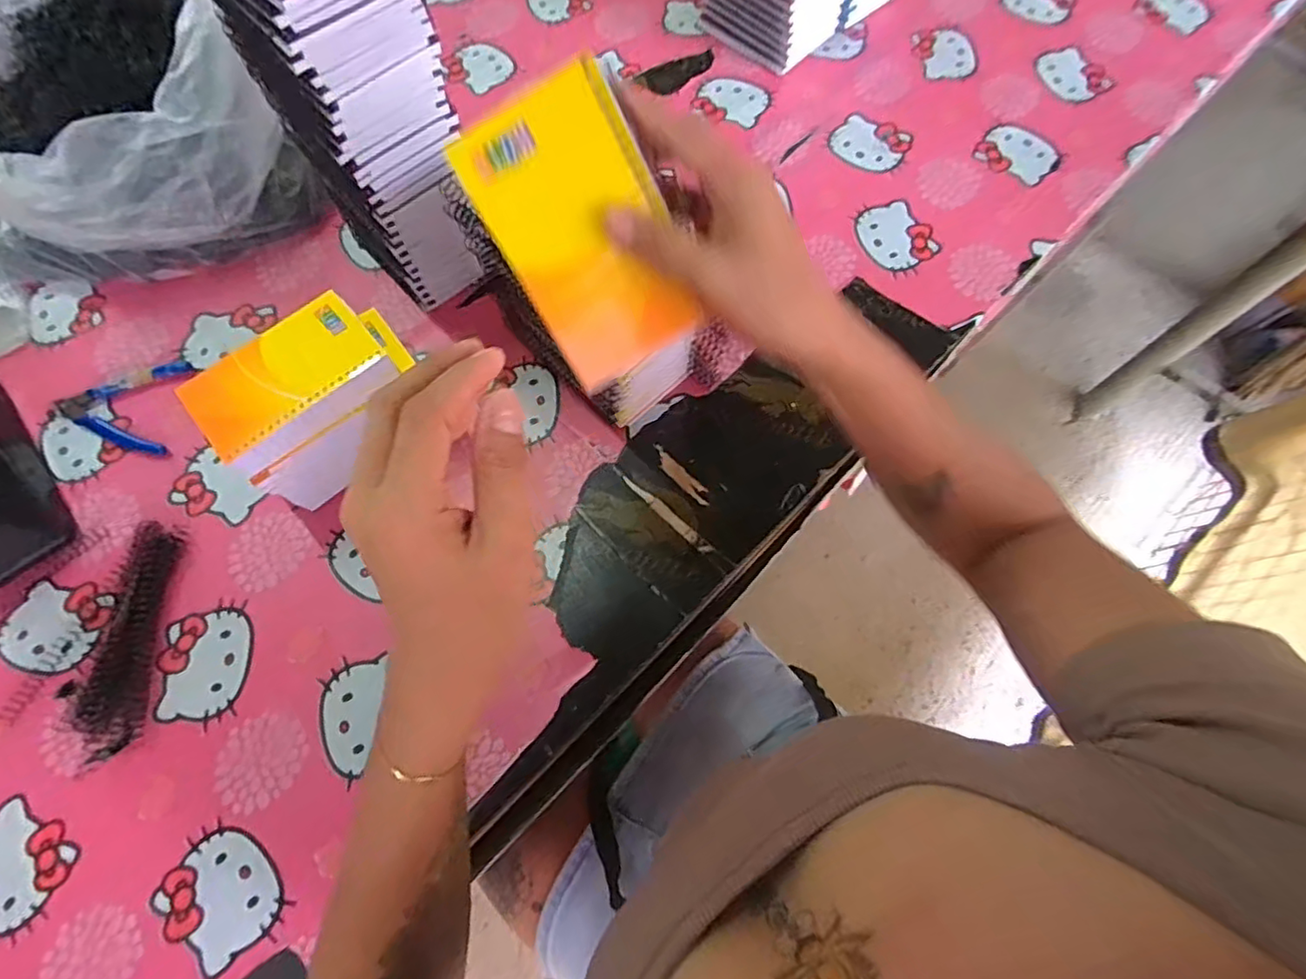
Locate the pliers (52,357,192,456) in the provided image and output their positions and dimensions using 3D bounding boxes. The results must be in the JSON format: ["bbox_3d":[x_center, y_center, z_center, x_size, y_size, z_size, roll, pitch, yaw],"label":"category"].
[{"bbox_3d":[-0.470,-0.072,0.542,0.106,0.007,0.089,-1,69,1],"label":"pliers"}]

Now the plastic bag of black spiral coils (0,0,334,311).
[{"bbox_3d":[-0.551,-0.375,0.594,0.315,0.158,0.354,-25,70,-8],"label":"plastic bag of black spiral coils"}]

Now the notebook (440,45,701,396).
[{"bbox_3d":[-0.032,-0.123,0.305,0.079,0.009,0.130,-24,114,14],"label":"notebook"}]

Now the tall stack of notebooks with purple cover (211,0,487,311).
[{"bbox_3d":[-0.216,-0.283,0.475,0.103,0.293,0.135,-37,73,-12],"label":"tall stack of notebooks with purple cover"}]

